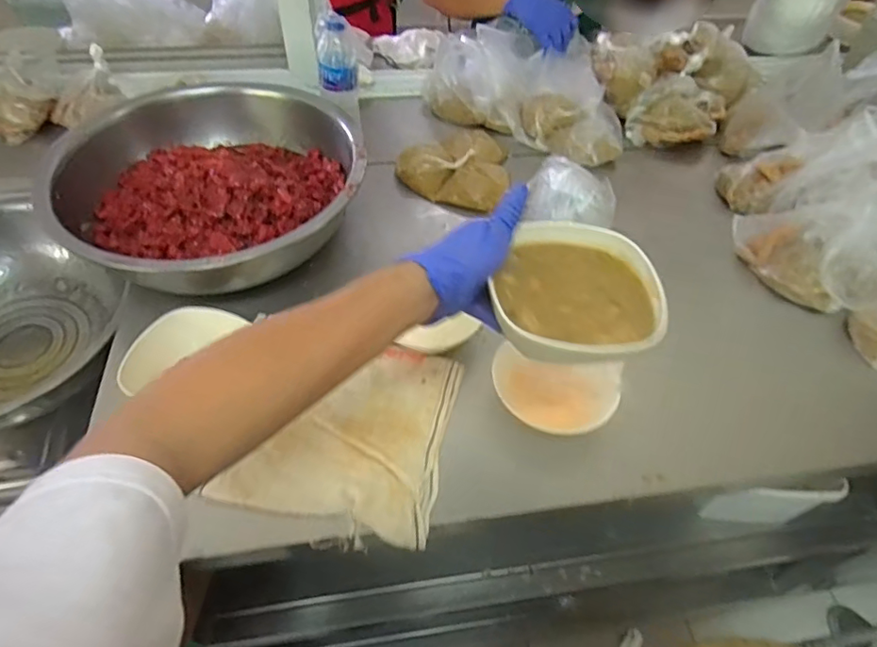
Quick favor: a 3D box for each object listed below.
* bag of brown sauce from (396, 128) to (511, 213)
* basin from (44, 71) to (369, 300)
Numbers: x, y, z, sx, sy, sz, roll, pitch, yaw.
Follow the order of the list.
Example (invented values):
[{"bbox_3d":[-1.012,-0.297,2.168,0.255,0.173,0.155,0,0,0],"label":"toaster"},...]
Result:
[{"bbox_3d":[0.034,-0.270,0.925,0.179,0.037,0.170,17,52,11],"label":"bag of brown sauce"},{"bbox_3d":[-0.317,-0.198,0.769,0.405,0.113,0.350,2,51,-2],"label":"basin"}]

